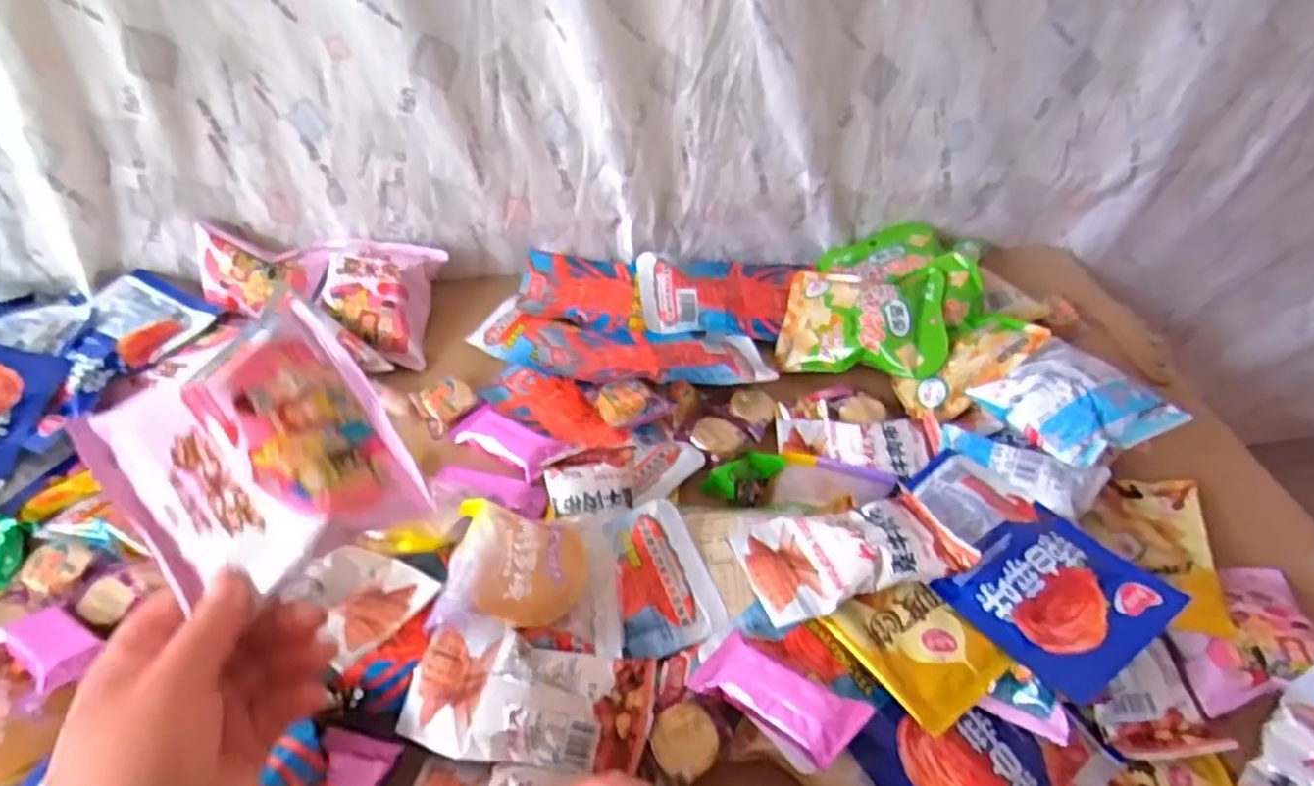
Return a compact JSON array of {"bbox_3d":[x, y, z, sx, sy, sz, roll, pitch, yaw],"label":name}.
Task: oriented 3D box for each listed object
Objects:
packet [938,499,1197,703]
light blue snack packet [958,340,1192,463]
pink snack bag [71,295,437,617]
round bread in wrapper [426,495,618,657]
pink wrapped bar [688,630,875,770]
[{"bbox_3d":[0.258,0.124,0.467,0.114,0.020,0.101,-28,54,-25],"label":"packet"},{"bbox_3d":[0.334,0.004,0.584,0.112,0.042,0.109,-18,51,-18],"label":"light blue snack packet"},{"bbox_3d":[-0.181,0.029,0.334,0.113,0.026,0.112,-35,88,-20],"label":"pink snack bag"},{"bbox_3d":[-0.077,0.109,0.466,0.114,0.046,0.089,3,47,0],"label":"round bread in wrapper"},{"bbox_3d":[0.070,0.173,0.427,0.096,0.021,0.045,19,46,31],"label":"pink wrapped bar"}]

